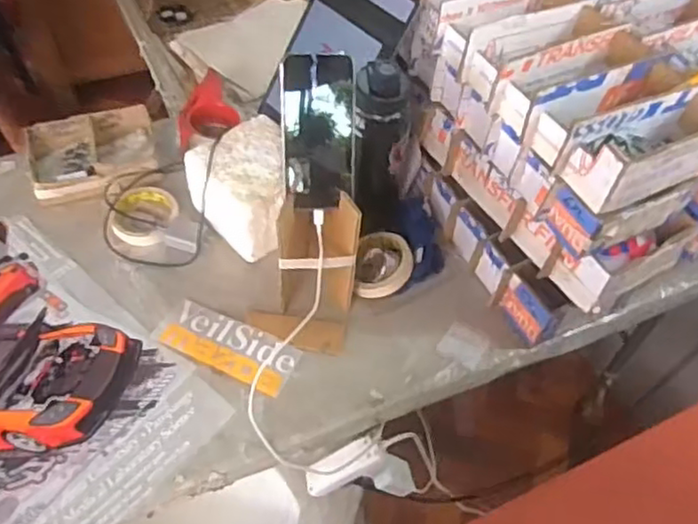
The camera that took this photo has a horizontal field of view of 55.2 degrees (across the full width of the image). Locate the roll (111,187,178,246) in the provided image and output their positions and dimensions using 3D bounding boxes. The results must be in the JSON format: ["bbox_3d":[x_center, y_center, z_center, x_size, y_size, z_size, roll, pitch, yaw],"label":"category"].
[{"bbox_3d":[-0.295,-0.069,0.959,0.085,0.022,0.100,18,53,9],"label":"roll"}]

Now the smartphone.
[{"bbox_3d":[-0.032,-0.139,0.732,0.076,0.168,0.015,-3,20,-7],"label":"smartphone"}]

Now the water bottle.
[{"bbox_3d":[0.037,-0.135,0.850,0.078,0.239,0.074,1,52,-4],"label":"water bottle"}]

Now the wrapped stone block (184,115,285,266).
[{"bbox_3d":[-0.157,-0.101,0.936,0.134,0.116,0.178,-3,52,-8],"label":"wrapped stone block"}]

